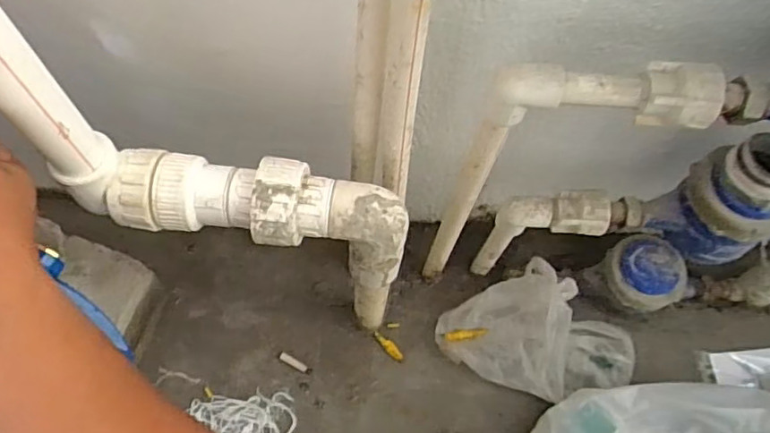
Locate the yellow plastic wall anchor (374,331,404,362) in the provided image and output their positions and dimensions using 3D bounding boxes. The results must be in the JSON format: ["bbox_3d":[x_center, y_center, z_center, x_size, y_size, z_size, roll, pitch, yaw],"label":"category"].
[{"bbox_3d":[0.005,0.146,0.666,0.014,0.007,0.043,-35,72,-15],"label":"yellow plastic wall anchor"}]

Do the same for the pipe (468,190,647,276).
[{"bbox_3d":[0.173,0.029,0.618,0.132,0.181,0.040,-5,67,-5],"label":"pipe"}]

